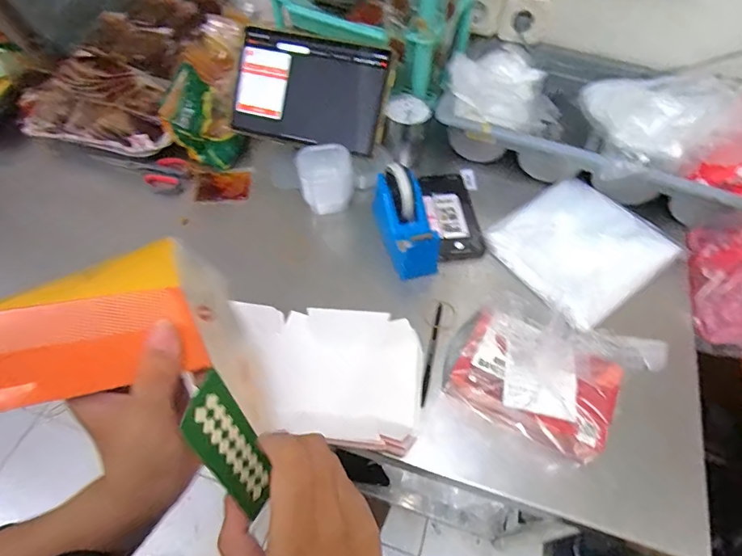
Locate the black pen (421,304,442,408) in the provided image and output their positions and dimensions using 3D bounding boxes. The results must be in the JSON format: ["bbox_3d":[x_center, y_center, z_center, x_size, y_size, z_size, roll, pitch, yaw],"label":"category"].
[{"bbox_3d":[0.079,0.097,0.597,0.009,0.012,0.148,12,57,7],"label":"black pen"}]

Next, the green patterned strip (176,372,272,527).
[{"bbox_3d":[-0.081,0.101,0.268,0.004,0.094,0.034,0,35,29],"label":"green patterned strip"}]

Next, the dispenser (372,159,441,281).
[{"bbox_3d":[0.049,-0.084,0.661,0.071,0.096,0.150,-12,57,-9],"label":"dispenser"}]

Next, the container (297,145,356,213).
[{"bbox_3d":[-0.072,-0.158,0.713,0.083,0.074,0.065,-13,58,-10],"label":"container"}]

